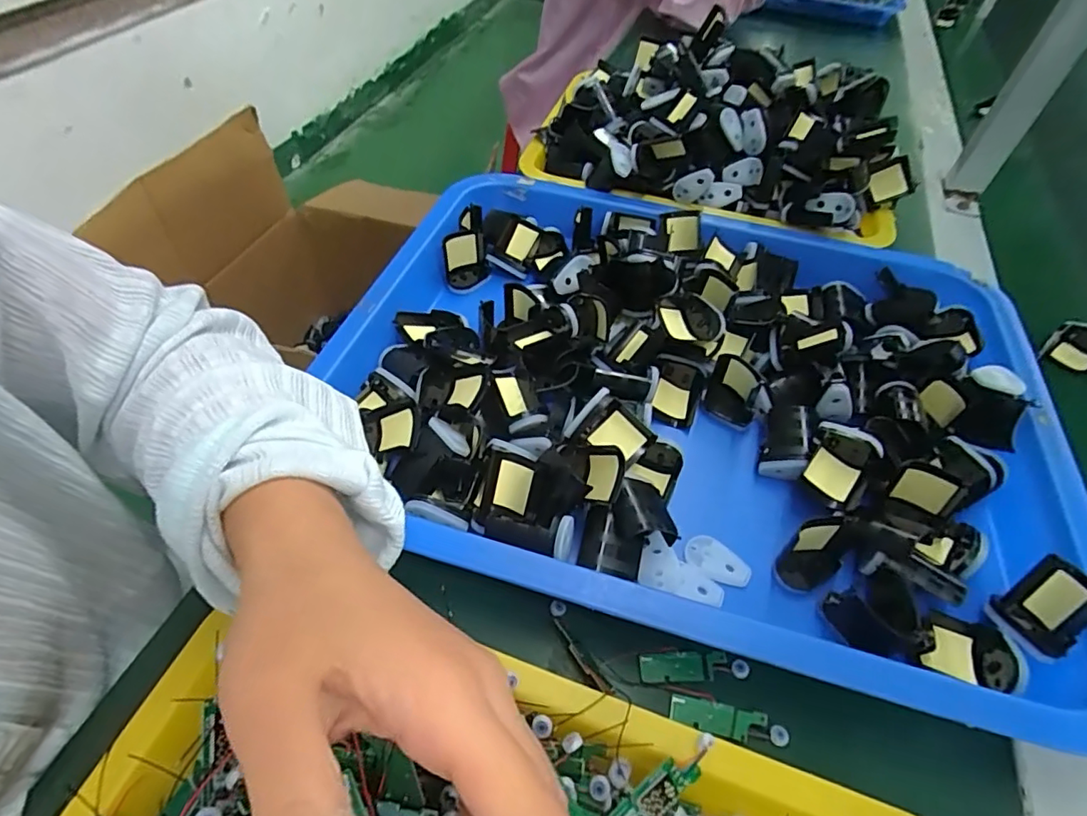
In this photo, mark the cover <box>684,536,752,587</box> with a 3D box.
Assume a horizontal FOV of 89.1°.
[{"bbox_3d":[0.094,0.083,0.299,0.035,0.005,0.020,27,55,18],"label":"cover"}]

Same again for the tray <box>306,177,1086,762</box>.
[{"bbox_3d":[0.092,-0.017,0.363,0.440,0.049,0.336,14,52,9],"label":"tray"}]

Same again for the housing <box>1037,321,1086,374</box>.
[{"bbox_3d":[0.415,-0.046,0.428,0.038,0.028,0.036,-33,60,-25],"label":"housing"}]

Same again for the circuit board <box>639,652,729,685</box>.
[{"bbox_3d":[0.068,0.126,0.269,0.042,0.004,0.013,-1,52,-4],"label":"circuit board"}]

